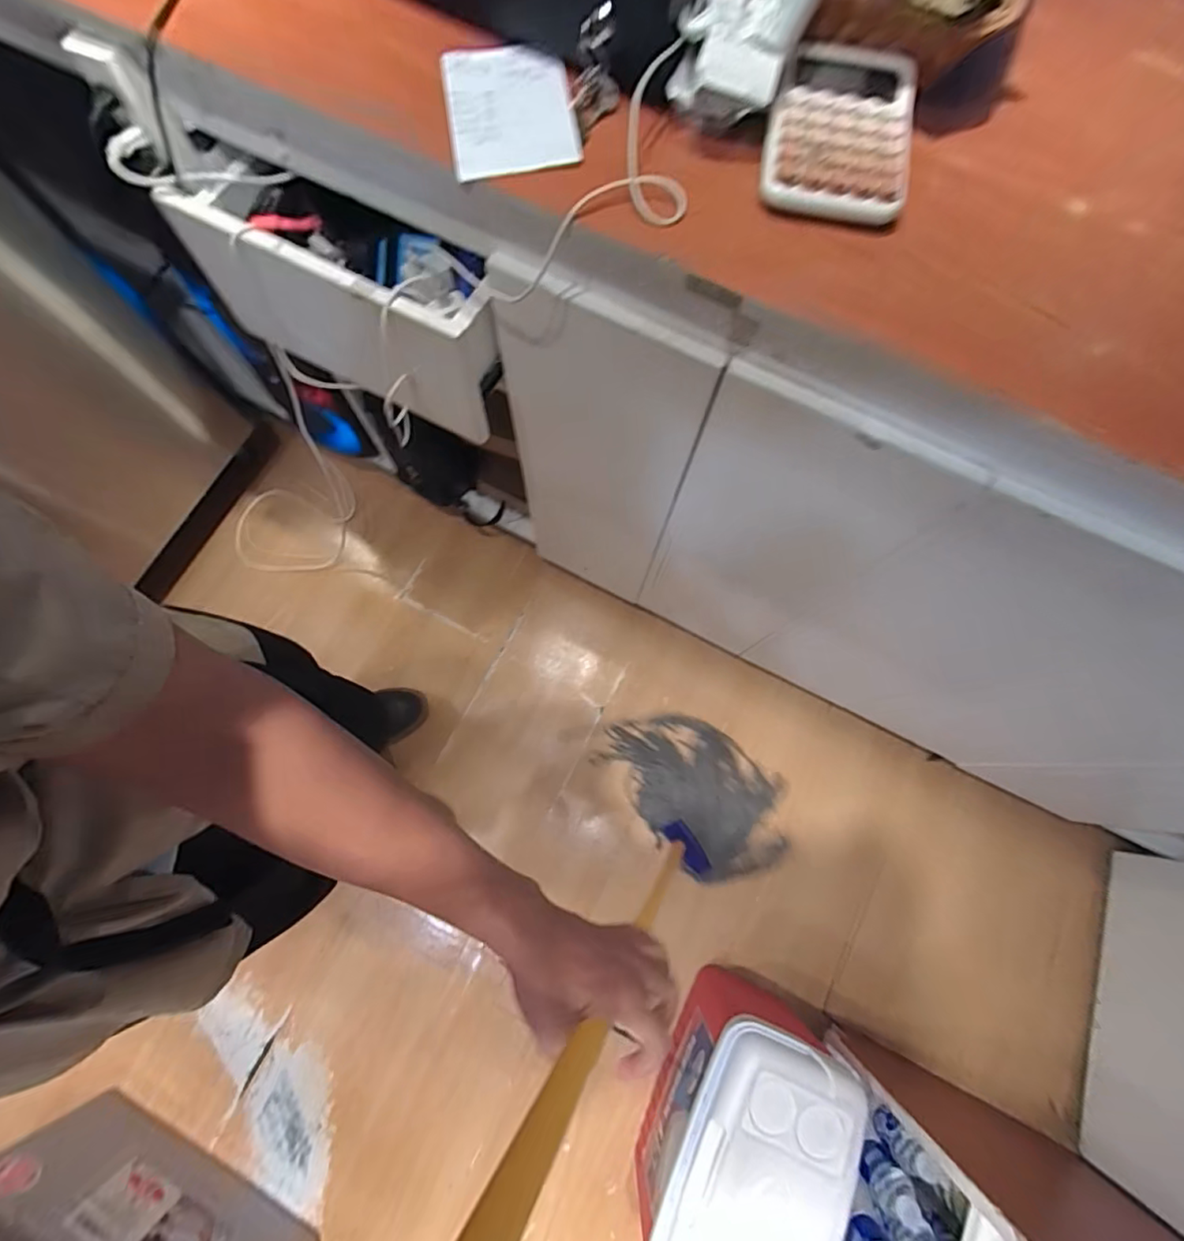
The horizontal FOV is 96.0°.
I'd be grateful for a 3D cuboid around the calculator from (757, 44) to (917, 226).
[{"bbox_3d":[0.202,-0.400,0.434,0.111,0.019,0.156,13,76,2],"label":"calculator"}]

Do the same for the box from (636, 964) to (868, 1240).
[{"bbox_3d":[0.241,0.866,0.915,0.236,0.333,0.409,23,76,4],"label":"box"}]

